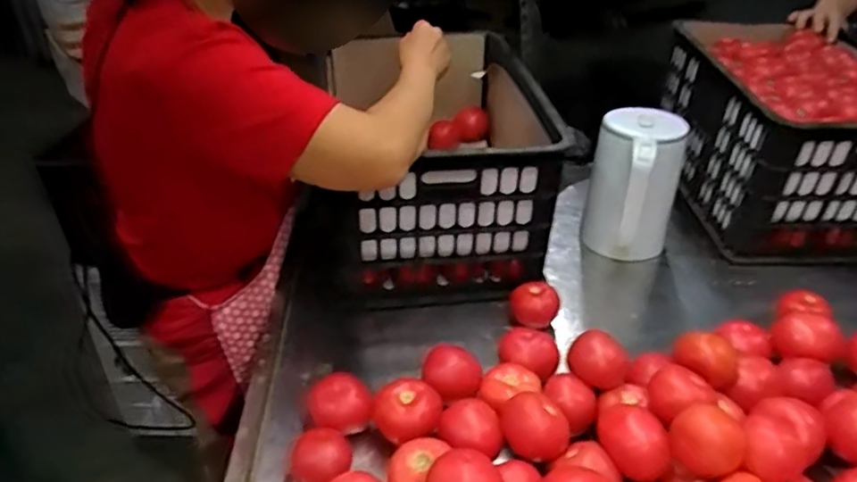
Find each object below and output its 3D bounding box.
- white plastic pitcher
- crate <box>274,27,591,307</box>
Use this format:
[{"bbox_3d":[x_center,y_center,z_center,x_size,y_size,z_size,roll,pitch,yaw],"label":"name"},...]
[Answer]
[{"bbox_3d":[0.322,-0.083,0.989,0.129,0.227,0.156,13,35,19],"label":"white plastic pitcher"},{"bbox_3d":[0.005,-0.149,1.063,0.344,0.256,0.522,-1,33,-2],"label":"crate"}]

